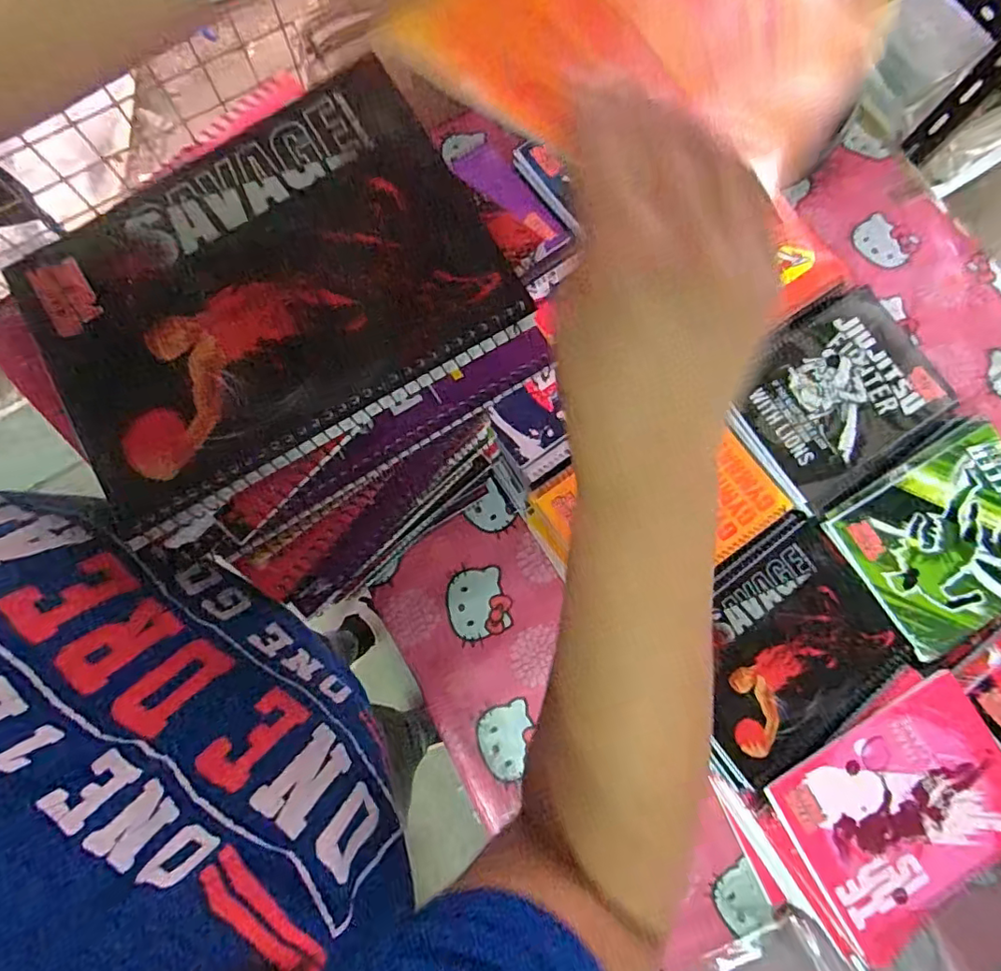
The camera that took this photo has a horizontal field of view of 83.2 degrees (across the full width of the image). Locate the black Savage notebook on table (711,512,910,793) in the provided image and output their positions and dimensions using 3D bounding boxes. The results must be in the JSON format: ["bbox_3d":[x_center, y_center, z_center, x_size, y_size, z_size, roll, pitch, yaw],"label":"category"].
[{"bbox_3d":[0.253,0.145,0.513,0.197,0.011,0.162,-34,81,-8],"label":"black Savage notebook on table"}]

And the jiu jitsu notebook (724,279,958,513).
[{"bbox_3d":[0.331,-0.089,0.558,0.207,0.005,0.160,-35,81,-8],"label":"jiu jitsu notebook"}]

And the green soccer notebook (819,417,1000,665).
[{"bbox_3d":[0.429,0.049,0.530,0.202,0.005,0.158,-30,80,-7],"label":"green soccer notebook"}]

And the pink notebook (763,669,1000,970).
[{"bbox_3d":[0.348,0.277,0.482,0.196,0.009,0.150,-29,80,-7],"label":"pink notebook"}]

